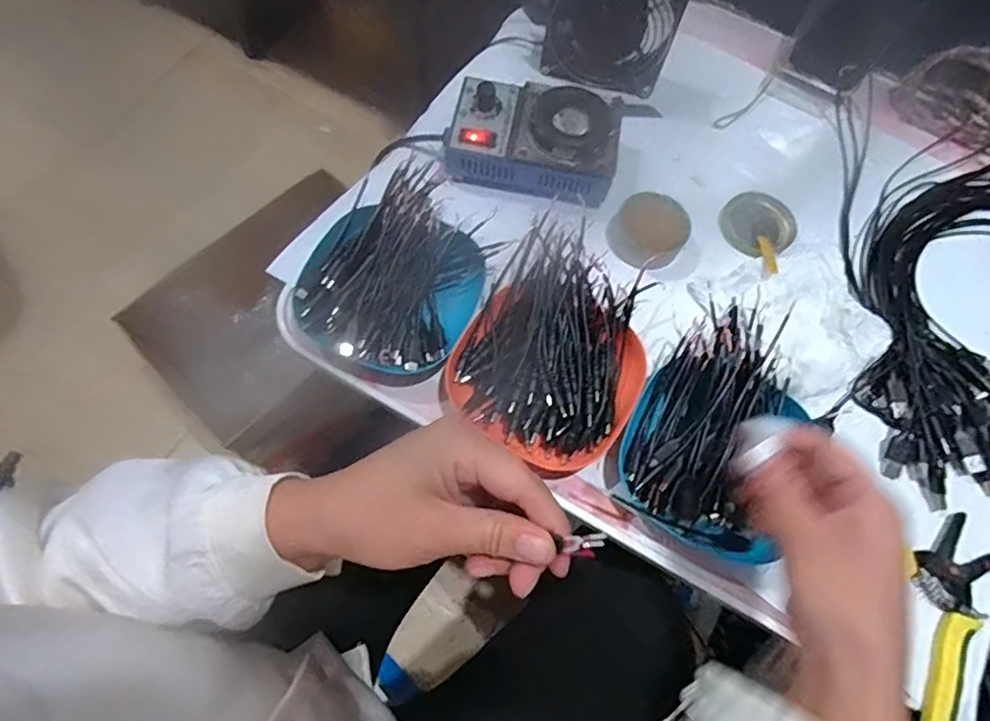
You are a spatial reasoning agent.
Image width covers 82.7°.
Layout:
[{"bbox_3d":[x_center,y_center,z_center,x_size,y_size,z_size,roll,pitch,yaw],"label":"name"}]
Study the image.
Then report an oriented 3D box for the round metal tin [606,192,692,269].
[{"bbox_3d":[0.136,-0.113,0.507,0.062,0.041,0.065,1,69,-2],"label":"round metal tin"}]

